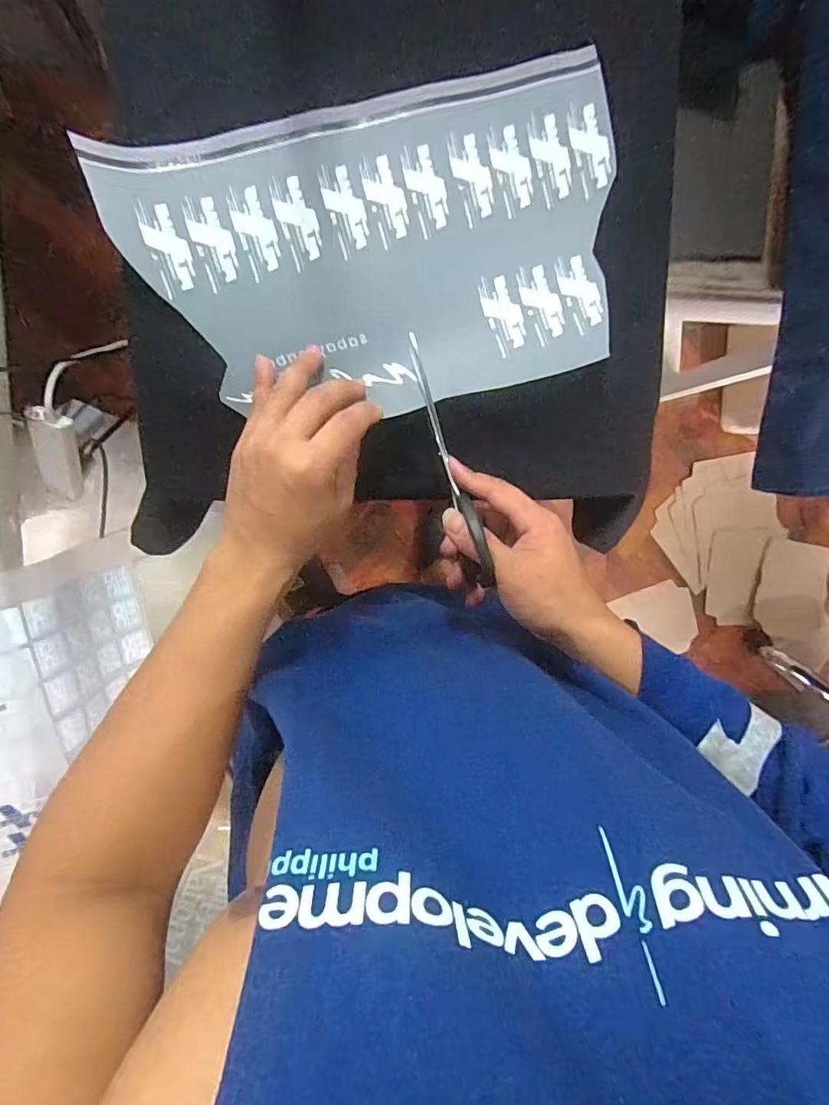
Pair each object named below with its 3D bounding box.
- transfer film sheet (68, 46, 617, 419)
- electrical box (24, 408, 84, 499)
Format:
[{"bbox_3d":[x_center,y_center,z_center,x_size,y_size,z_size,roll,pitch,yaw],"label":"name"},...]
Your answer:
[{"bbox_3d":[-0.014,-0.208,0.370,0.342,0.026,0.205,-17,98,-5],"label":"transfer film sheet"},{"bbox_3d":[-0.403,-0.110,0.595,0.034,0.027,0.126,13,135,-8],"label":"electrical box"}]

